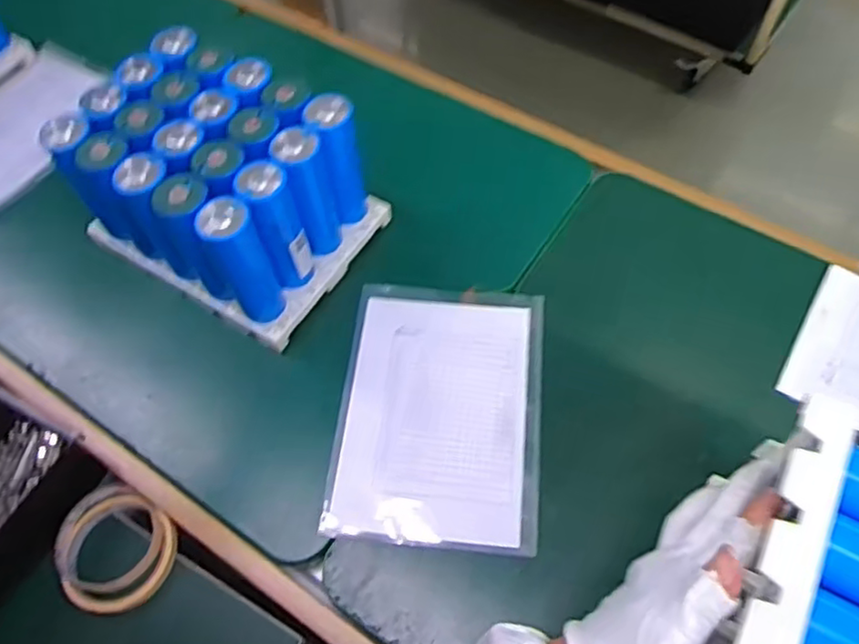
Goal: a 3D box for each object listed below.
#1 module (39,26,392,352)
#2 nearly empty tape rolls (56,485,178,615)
[{"bbox_3d":[-0.181,-0.115,0.585,0.220,0.157,0.169,26,64,17],"label":"module"},{"bbox_3d":[-0.255,0.187,0.533,0.090,0.039,0.089,-1,60,2],"label":"nearly empty tape rolls"}]

